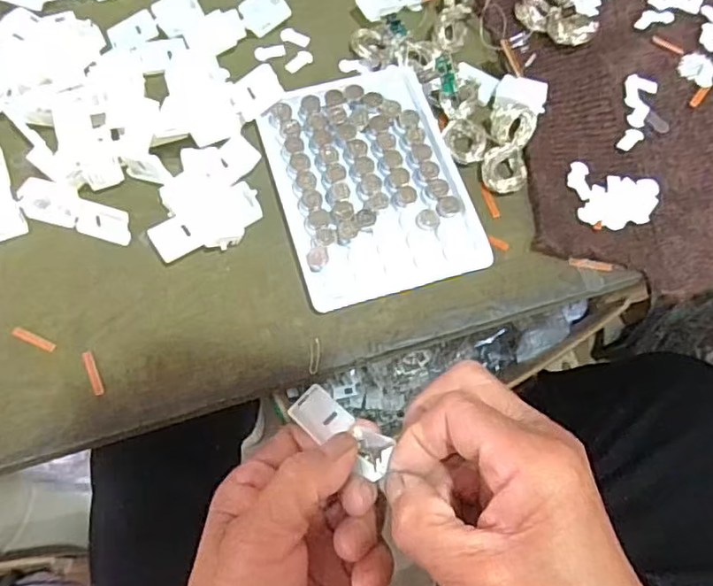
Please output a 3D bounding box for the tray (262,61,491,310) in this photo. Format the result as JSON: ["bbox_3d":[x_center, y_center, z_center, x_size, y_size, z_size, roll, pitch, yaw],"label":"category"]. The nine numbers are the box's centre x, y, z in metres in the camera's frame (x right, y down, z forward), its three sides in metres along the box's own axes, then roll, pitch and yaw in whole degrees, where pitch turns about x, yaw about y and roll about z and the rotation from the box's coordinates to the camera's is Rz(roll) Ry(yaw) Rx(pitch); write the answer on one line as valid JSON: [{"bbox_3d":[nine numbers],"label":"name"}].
[{"bbox_3d":[0.006,-0.060,0.320,0.093,0.006,0.126,-16,72,-8],"label":"tray"}]

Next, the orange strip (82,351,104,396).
[{"bbox_3d":[-0.122,0.037,0.283,0.005,0.004,0.022,-20,73,-14],"label":"orange strip"}]

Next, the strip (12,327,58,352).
[{"bbox_3d":[-0.152,0.022,0.286,0.023,0.004,0.004,23,71,6],"label":"strip"}]

